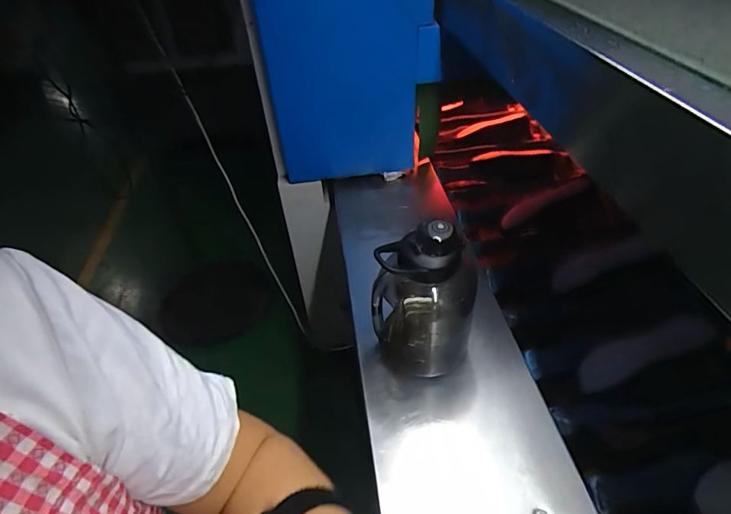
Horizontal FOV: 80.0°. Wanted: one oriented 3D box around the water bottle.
[{"bbox_3d":[0.073,0.057,0.568,0.110,0.207,0.122,-29,47,-25],"label":"water bottle"}]

